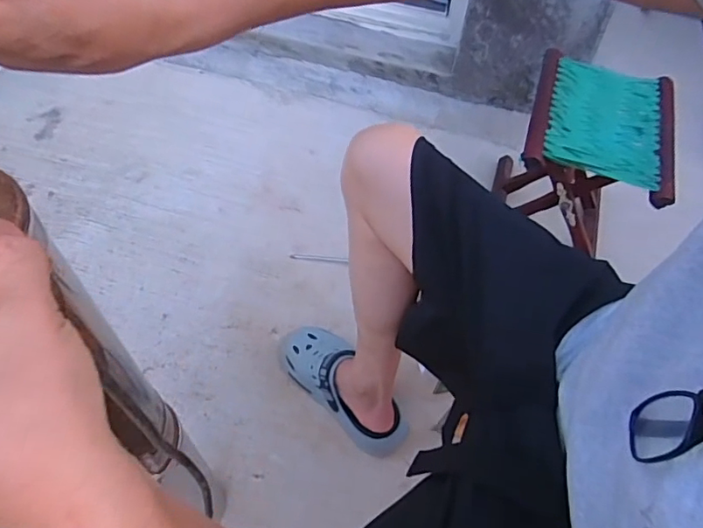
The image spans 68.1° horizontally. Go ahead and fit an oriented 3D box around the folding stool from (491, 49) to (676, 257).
[{"bbox_3d":[0.422,-0.178,1.012,0.244,0.292,0.288,17,55,8],"label":"folding stool"}]

